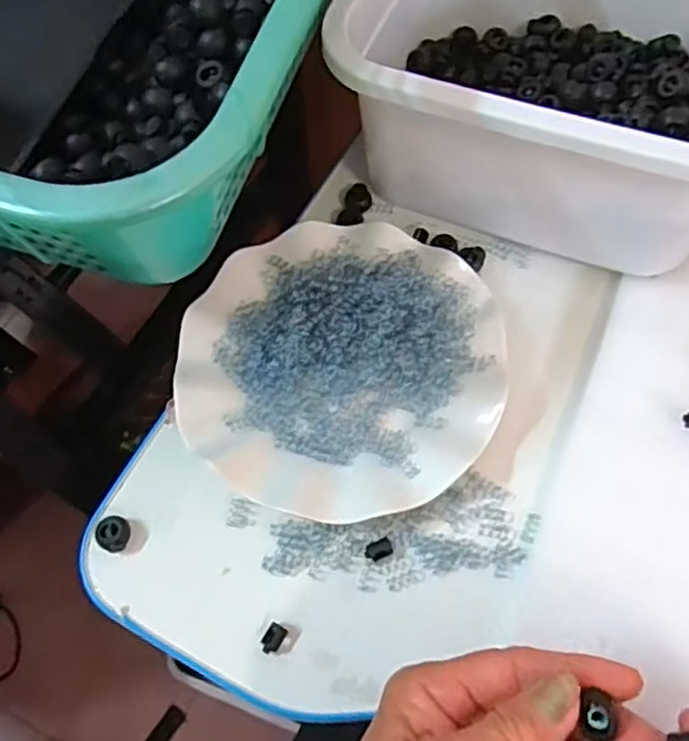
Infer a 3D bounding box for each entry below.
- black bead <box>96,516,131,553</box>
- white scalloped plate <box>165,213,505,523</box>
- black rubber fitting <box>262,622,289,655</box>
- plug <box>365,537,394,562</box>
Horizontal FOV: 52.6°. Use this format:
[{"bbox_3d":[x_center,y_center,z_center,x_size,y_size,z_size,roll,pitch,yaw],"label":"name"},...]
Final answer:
[{"bbox_3d":[-0.123,0.087,0.373,0.017,0.011,0.018,0,65,1],"label":"black bead"},{"bbox_3d":[-0.001,-0.006,0.399,0.178,0.017,0.178,-7,65,-3],"label":"white scalloped plate"},{"bbox_3d":[-0.036,0.135,0.350,0.010,0.005,0.015,27,68,13],"label":"black rubber fitting"},{"bbox_3d":[0.018,0.094,0.367,0.015,0.004,0.010,-22,66,-9],"label":"plug"}]

